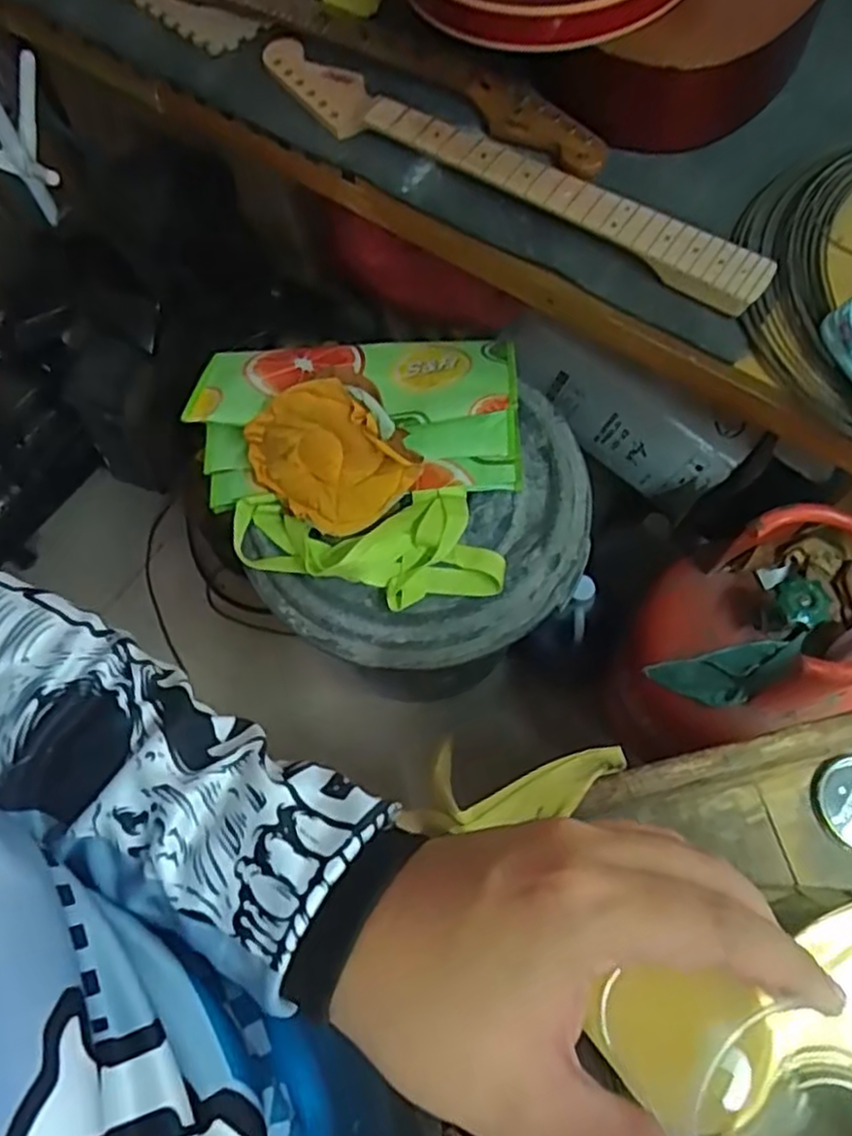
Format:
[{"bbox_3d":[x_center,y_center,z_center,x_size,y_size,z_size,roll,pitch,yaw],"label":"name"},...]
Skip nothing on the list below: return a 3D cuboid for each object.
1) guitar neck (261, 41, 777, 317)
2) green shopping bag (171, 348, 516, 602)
[{"bbox_3d":[0.070,-0.426,0.777,0.627,0.031,0.066,31,72,13],"label":"guitar neck"},{"bbox_3d":[-0.079,-0.133,0.851,0.372,0.125,0.323,-2,68,1],"label":"green shopping bag"}]

